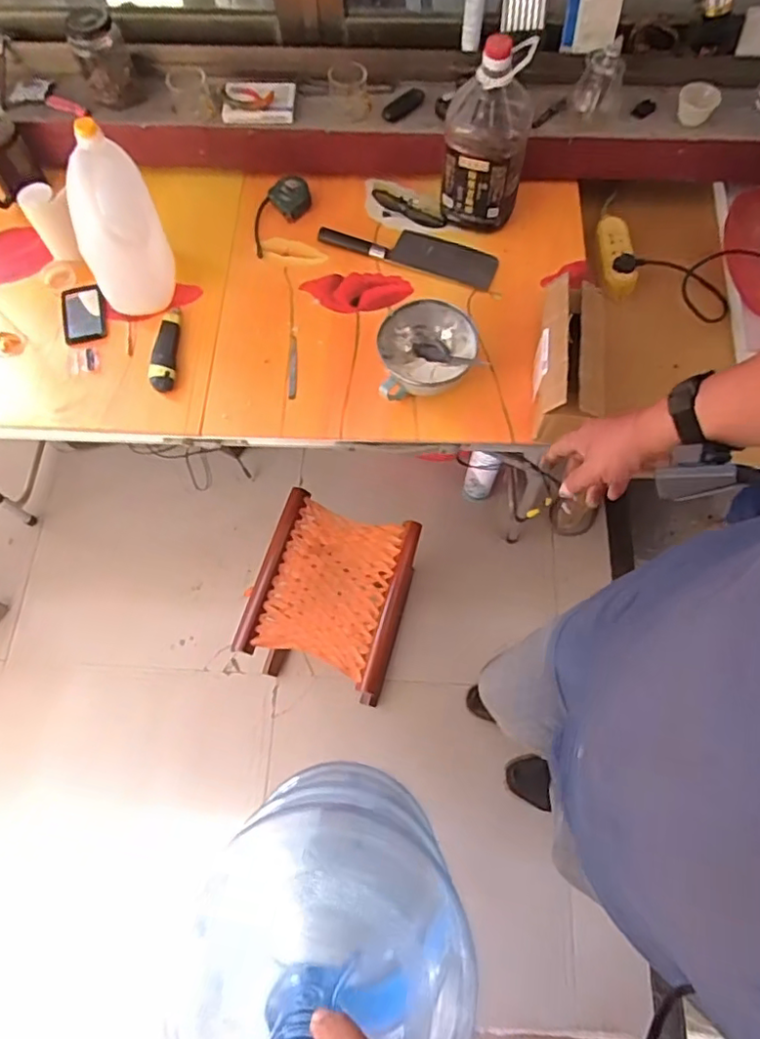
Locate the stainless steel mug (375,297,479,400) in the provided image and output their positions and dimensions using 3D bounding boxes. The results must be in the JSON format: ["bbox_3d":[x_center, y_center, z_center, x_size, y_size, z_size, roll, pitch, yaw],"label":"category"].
[{"bbox_3d":[0.068,-0.247,0.904,0.141,0.087,0.149,0,70,0],"label":"stainless steel mug"}]

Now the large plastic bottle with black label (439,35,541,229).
[{"bbox_3d":[0.171,-0.606,0.949,0.133,0.265,0.156,11,70,4],"label":"large plastic bottle with black label"}]

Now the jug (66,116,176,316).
[{"bbox_3d":[-0.397,-0.441,0.905,0.127,0.233,0.138,-26,72,-9],"label":"jug"}]

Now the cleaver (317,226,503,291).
[{"bbox_3d":[0.050,-0.472,1.033,0.308,0.017,0.090,19,71,7],"label":"cleaver"}]

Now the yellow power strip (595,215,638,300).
[{"bbox_3d":[0.401,-0.442,1.019,0.062,0.032,0.176,3,70,1],"label":"yellow power strip"}]

